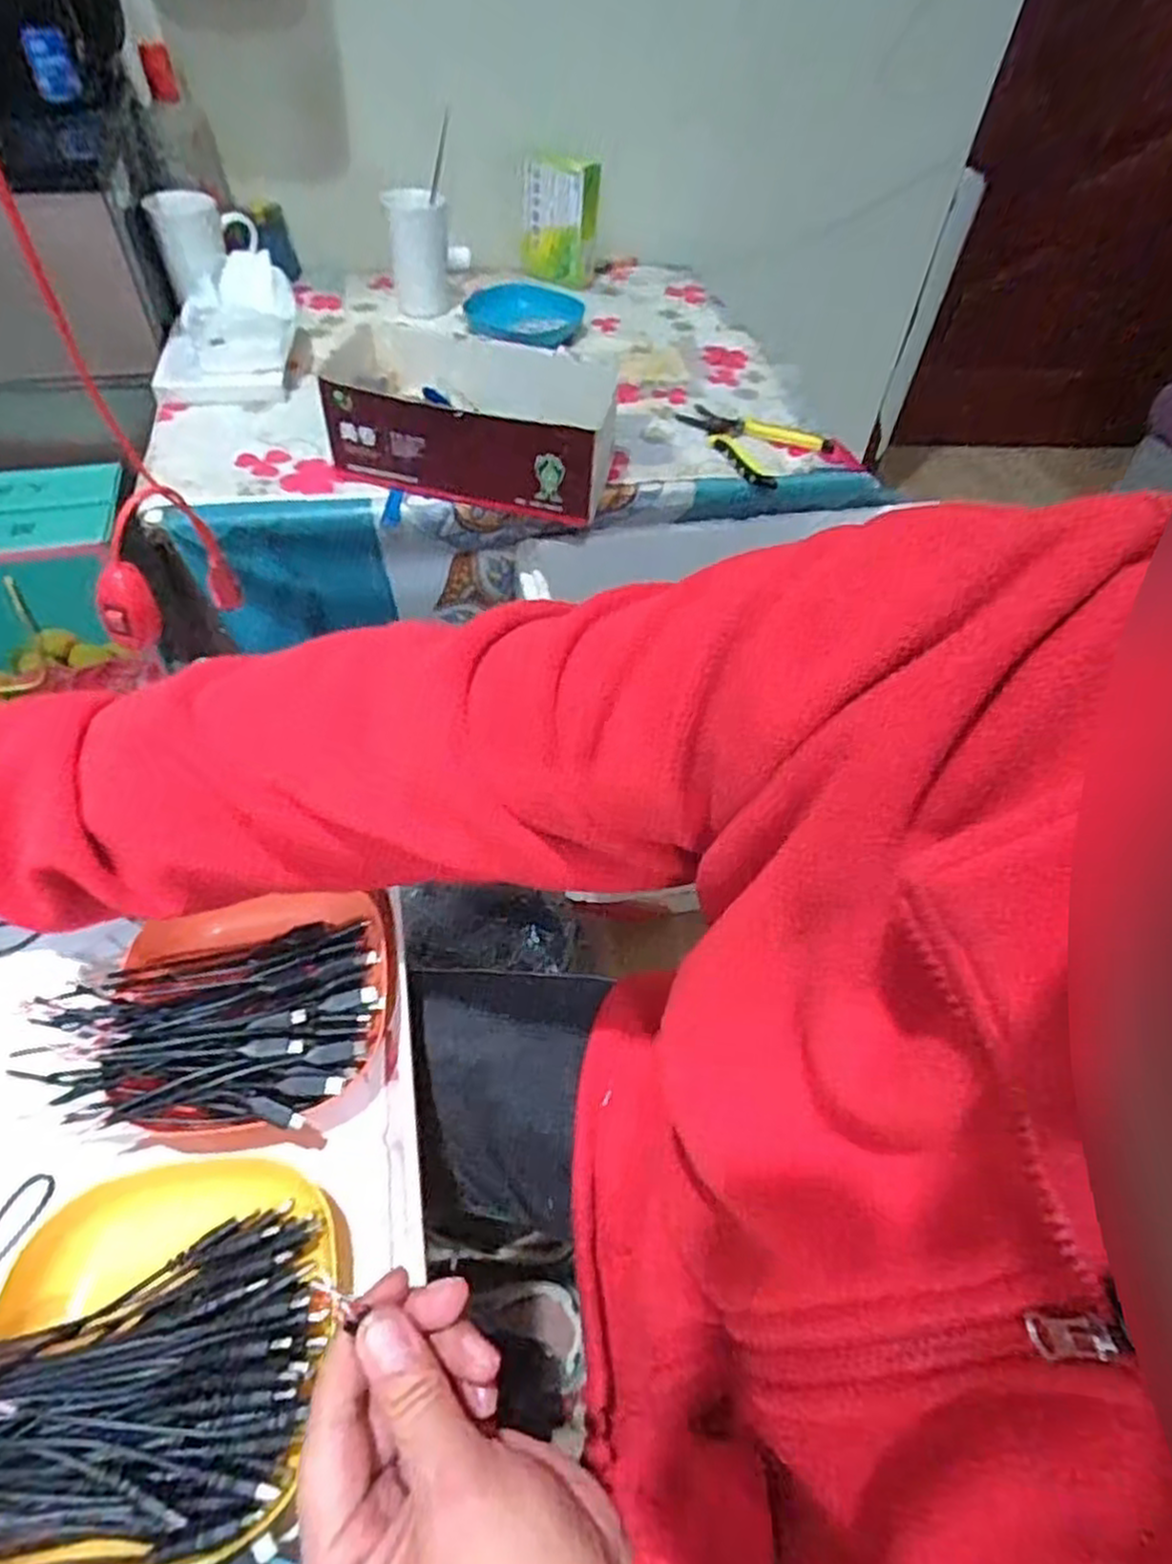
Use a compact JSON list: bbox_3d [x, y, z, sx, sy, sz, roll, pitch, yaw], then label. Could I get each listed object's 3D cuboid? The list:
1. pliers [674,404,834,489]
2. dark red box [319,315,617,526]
[{"bbox_3d":[0.177,-0.377,0.826,0.110,0.014,0.146,-33,61,-27],"label":"pliers"},{"bbox_3d":[-0.107,-0.357,0.735,0.265,0.091,0.169,11,51,4],"label":"dark red box"}]

